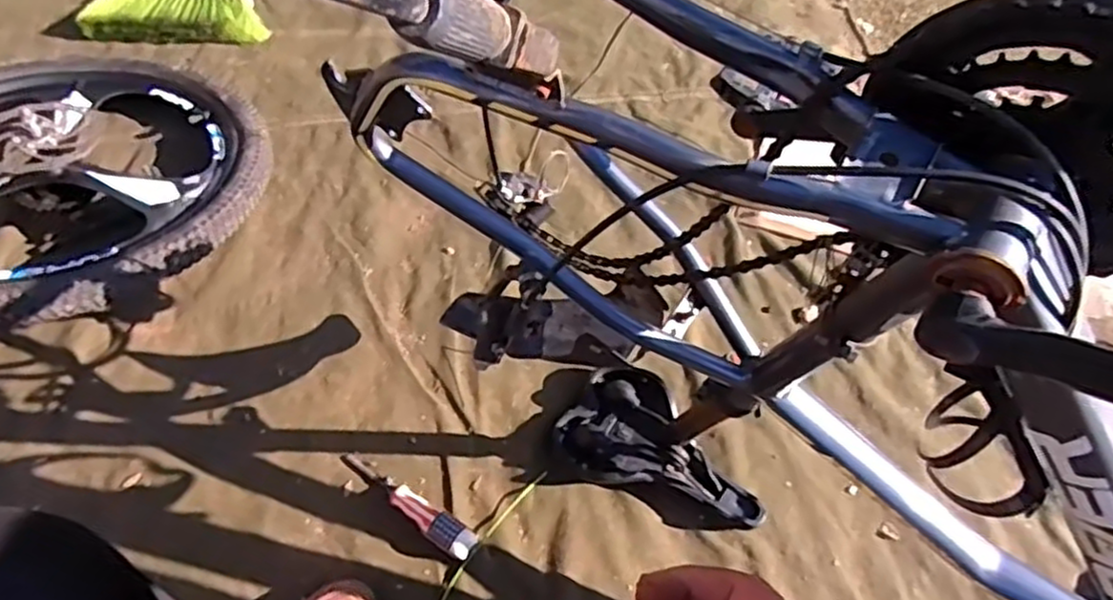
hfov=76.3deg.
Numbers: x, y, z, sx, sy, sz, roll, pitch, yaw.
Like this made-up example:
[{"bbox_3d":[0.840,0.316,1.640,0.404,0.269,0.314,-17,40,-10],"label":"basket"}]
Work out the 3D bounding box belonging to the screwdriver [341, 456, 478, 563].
[{"bbox_3d":[-0.172,0.232,0.812,0.197,0.030,0.032,27,67,25],"label":"screwdriver"}]

